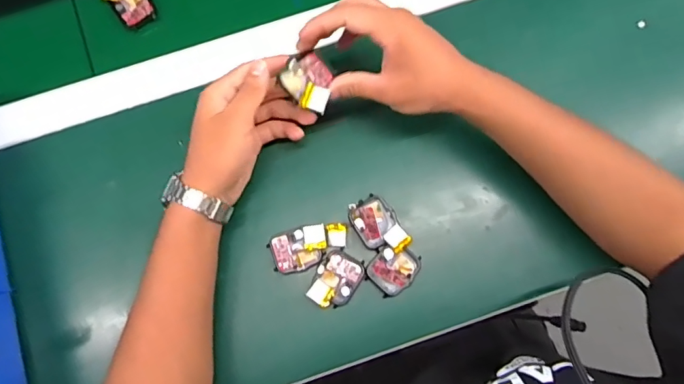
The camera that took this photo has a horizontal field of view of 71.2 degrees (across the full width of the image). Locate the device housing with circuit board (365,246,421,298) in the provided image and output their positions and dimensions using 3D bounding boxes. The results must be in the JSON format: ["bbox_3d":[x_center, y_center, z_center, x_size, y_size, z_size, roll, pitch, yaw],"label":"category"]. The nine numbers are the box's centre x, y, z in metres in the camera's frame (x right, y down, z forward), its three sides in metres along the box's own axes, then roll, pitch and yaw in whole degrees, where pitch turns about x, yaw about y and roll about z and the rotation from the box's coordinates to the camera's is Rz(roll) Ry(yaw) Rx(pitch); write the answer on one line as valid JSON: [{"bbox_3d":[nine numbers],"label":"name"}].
[{"bbox_3d":[0.047,0.070,0.436,0.039,0.008,0.045,43,83,8],"label":"device housing with circuit board"}]

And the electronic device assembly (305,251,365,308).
[{"bbox_3d":[-0.005,0.080,0.429,0.038,0.014,0.048,28,81,6],"label":"electronic device assembly"}]

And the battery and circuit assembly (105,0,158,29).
[{"bbox_3d":[-0.217,-0.195,0.485,0.036,0.018,0.054,-42,81,-6],"label":"battery and circuit assembly"}]

